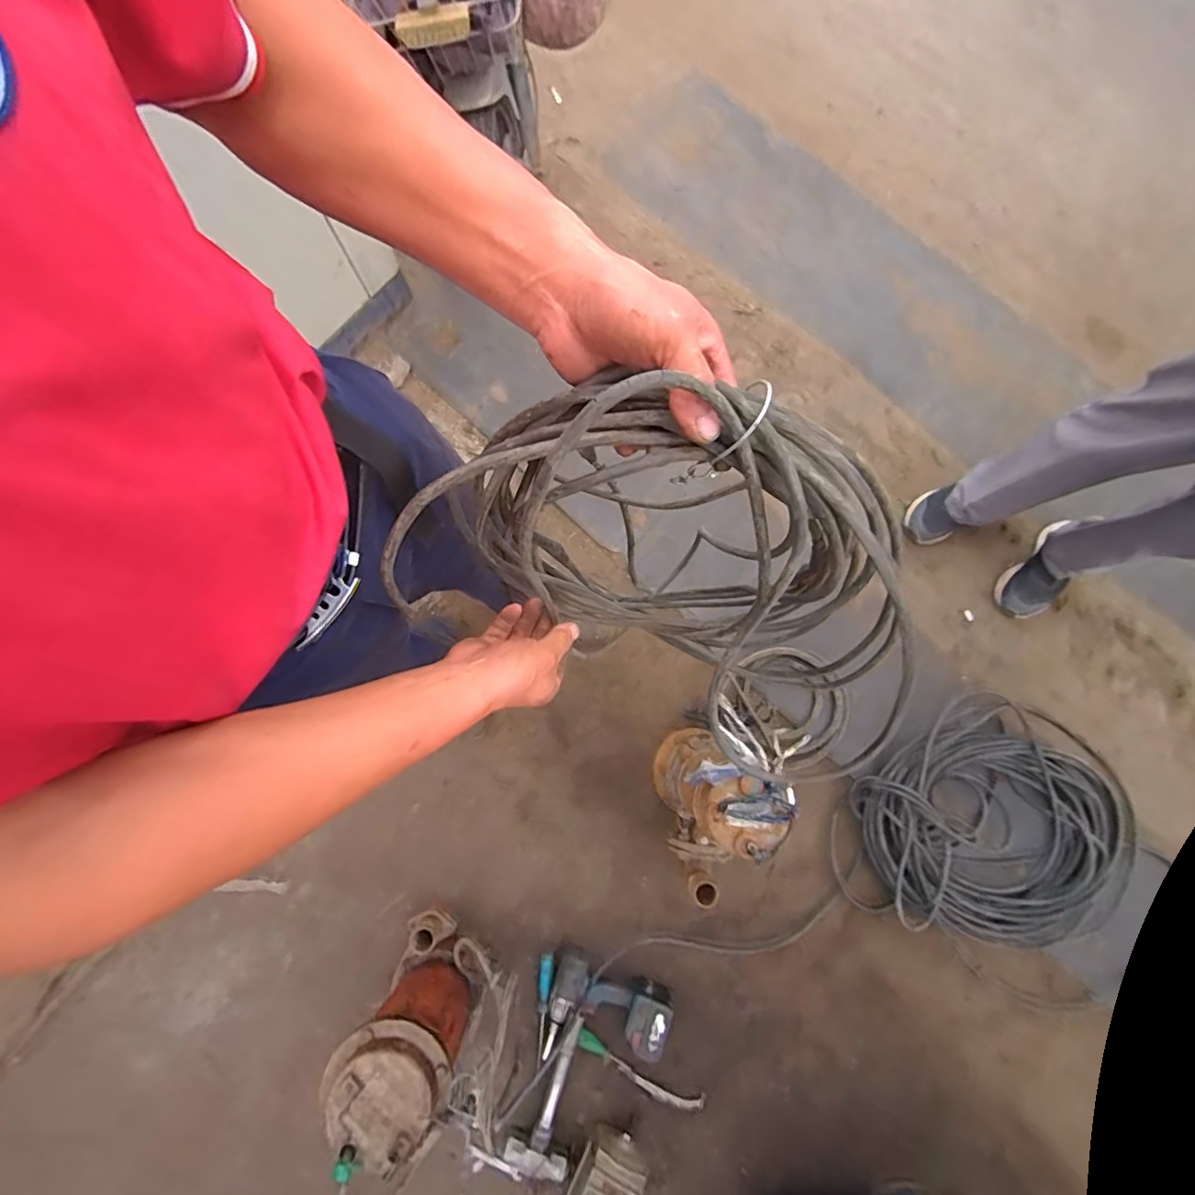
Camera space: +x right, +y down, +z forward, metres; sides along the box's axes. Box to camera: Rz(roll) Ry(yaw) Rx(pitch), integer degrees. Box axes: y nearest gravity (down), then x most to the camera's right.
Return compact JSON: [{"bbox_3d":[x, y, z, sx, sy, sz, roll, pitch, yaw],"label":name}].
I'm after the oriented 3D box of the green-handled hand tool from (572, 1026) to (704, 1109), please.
[{"bbox_3d":[0.085,0.966,1.112,0.293,0.039,0.053,28,81,5],"label":"green-handled hand tool"}]

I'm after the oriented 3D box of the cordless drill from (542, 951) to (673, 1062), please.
[{"bbox_3d":[0.017,0.845,1.100,0.242,0.089,0.172,18,80,4],"label":"cordless drill"}]

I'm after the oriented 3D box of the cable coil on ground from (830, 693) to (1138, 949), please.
[{"bbox_3d":[0.834,0.496,1.147,0.624,0.138,0.494,-33,80,-5],"label":"cable coil on ground"}]

